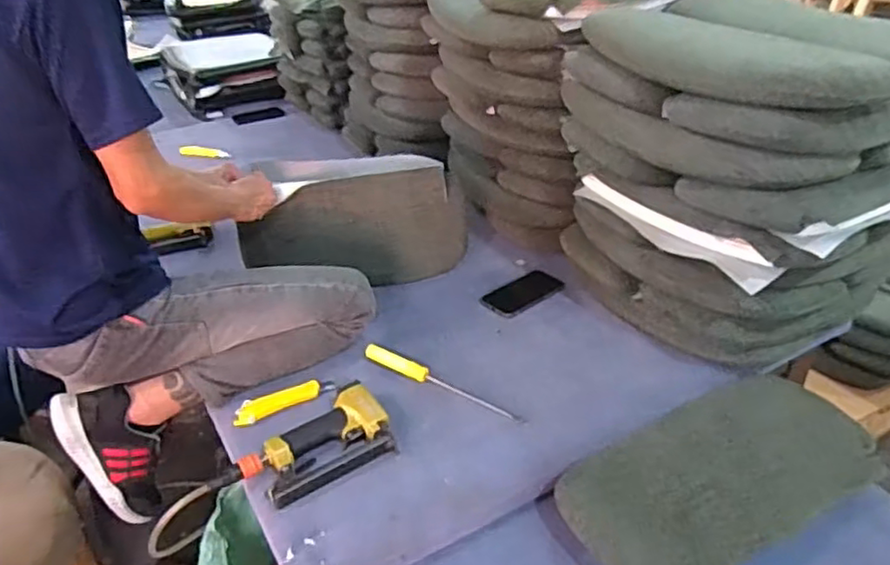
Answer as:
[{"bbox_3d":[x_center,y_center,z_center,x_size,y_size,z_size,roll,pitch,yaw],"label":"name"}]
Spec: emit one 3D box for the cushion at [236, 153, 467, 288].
[{"bbox_3d":[-0.184,-0.120,1.314,0.442,0.231,0.103,-4,32,-3],"label":"cushion"}]

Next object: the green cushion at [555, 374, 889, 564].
[{"bbox_3d":[0.370,0.250,0.890,0.450,0.054,0.221,-17,35,-23],"label":"green cushion"}]

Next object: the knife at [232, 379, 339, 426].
[{"bbox_3d":[-0.247,0.177,1.026,0.155,0.018,0.034,-20,36,-27],"label":"knife"}]

